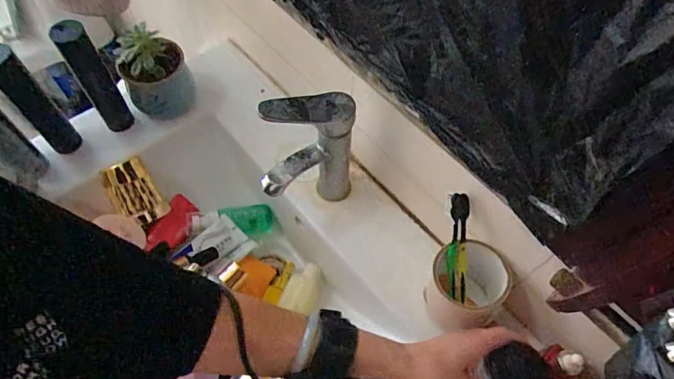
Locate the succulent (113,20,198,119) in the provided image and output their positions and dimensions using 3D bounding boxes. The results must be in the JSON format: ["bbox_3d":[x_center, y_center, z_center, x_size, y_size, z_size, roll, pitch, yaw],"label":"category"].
[{"bbox_3d":[-0.264,-0.165,0.656,0.093,0.111,0.085,-22,64,-14],"label":"succulent"}]

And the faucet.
[{"bbox_3d":[-0.032,-0.037,0.567,0.138,0.209,0.070,-20,64,-13],"label":"faucet"}]

